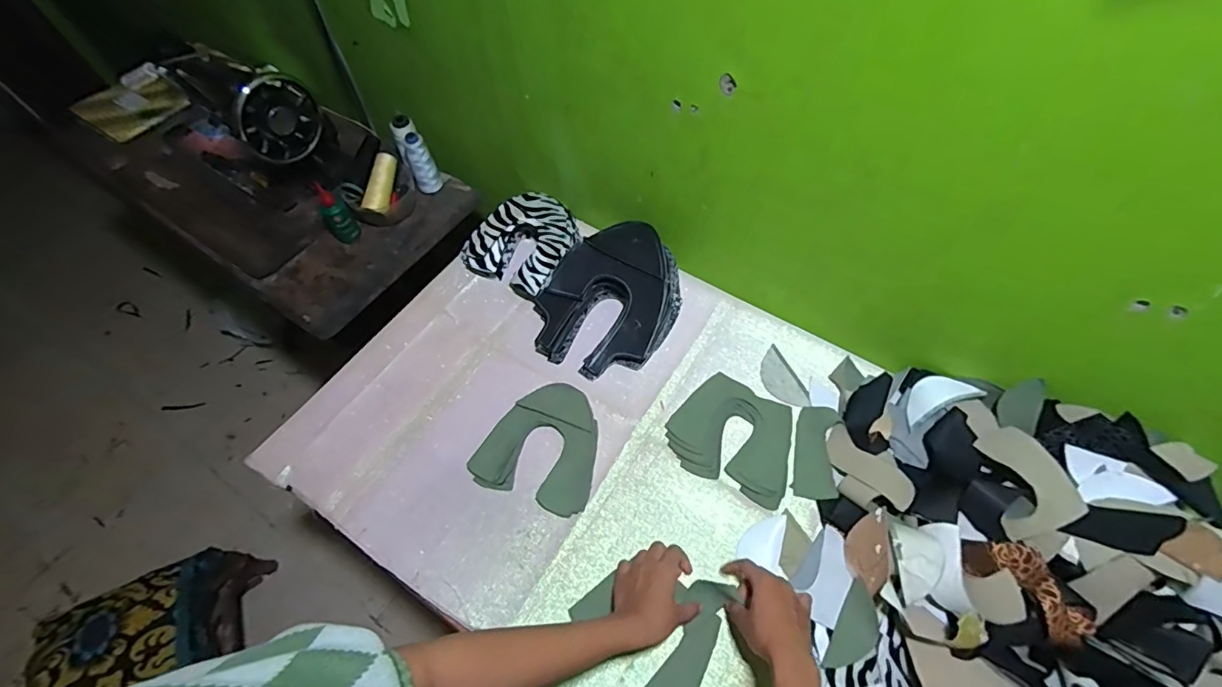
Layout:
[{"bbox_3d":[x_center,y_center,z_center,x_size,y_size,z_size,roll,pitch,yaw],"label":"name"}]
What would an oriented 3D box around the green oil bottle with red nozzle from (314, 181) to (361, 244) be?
[{"bbox_3d":[-0.472,-0.222,0.888,0.045,0.096,0.052,-34,64,-17],"label":"green oil bottle with red nozzle"}]

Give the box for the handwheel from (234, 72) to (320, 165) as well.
[{"bbox_3d":[-0.543,-0.366,0.840,0.043,0.125,0.131,23,63,14],"label":"handwheel"}]

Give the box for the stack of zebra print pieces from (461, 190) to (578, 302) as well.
[{"bbox_3d":[-0.144,-0.165,0.856,0.169,0.076,0.163,28,64,17],"label":"stack of zebra print pieces"}]

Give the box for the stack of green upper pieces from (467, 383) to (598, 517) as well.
[{"bbox_3d":[-0.091,0.134,0.709,0.159,0.021,0.160,17,61,11],"label":"stack of green upper pieces"}]

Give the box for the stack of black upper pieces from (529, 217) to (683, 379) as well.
[{"bbox_3d":[-0.001,-0.074,0.785,0.194,0.097,0.242,32,65,18],"label":"stack of black upper pieces"}]

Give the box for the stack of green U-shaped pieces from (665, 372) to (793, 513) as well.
[{"bbox_3d":[0.169,0.124,0.702,0.166,0.018,0.138,27,64,16],"label":"stack of green U-shaped pieces"}]

